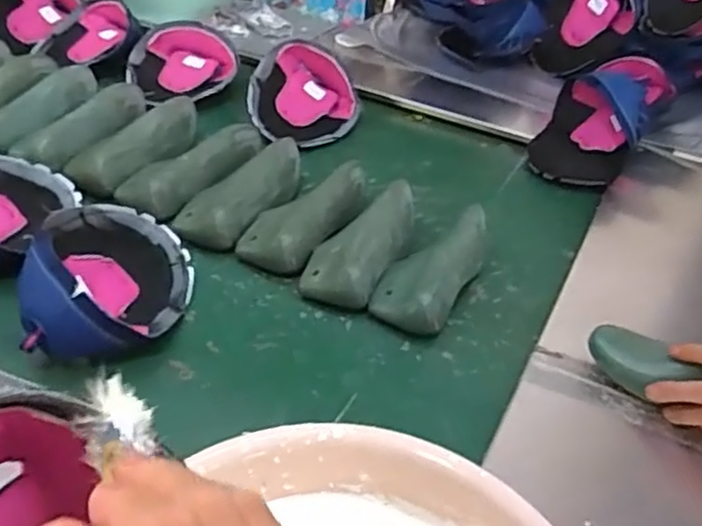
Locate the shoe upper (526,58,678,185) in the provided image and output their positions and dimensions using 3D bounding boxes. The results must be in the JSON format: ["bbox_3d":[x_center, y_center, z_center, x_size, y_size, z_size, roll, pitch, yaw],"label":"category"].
[{"bbox_3d":[0.366,-0.220,1.069,0.158,0.147,0.176,27,43,25],"label":"shoe upper"}]

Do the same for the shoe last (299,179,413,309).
[{"bbox_3d":[0.016,-0.035,0.865,0.093,0.065,0.200,20,40,18],"label":"shoe last"}]

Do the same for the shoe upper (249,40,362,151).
[{"bbox_3d":[-0.074,-0.273,1.143,0.170,0.092,0.227,2,38,-4],"label":"shoe upper"}]

